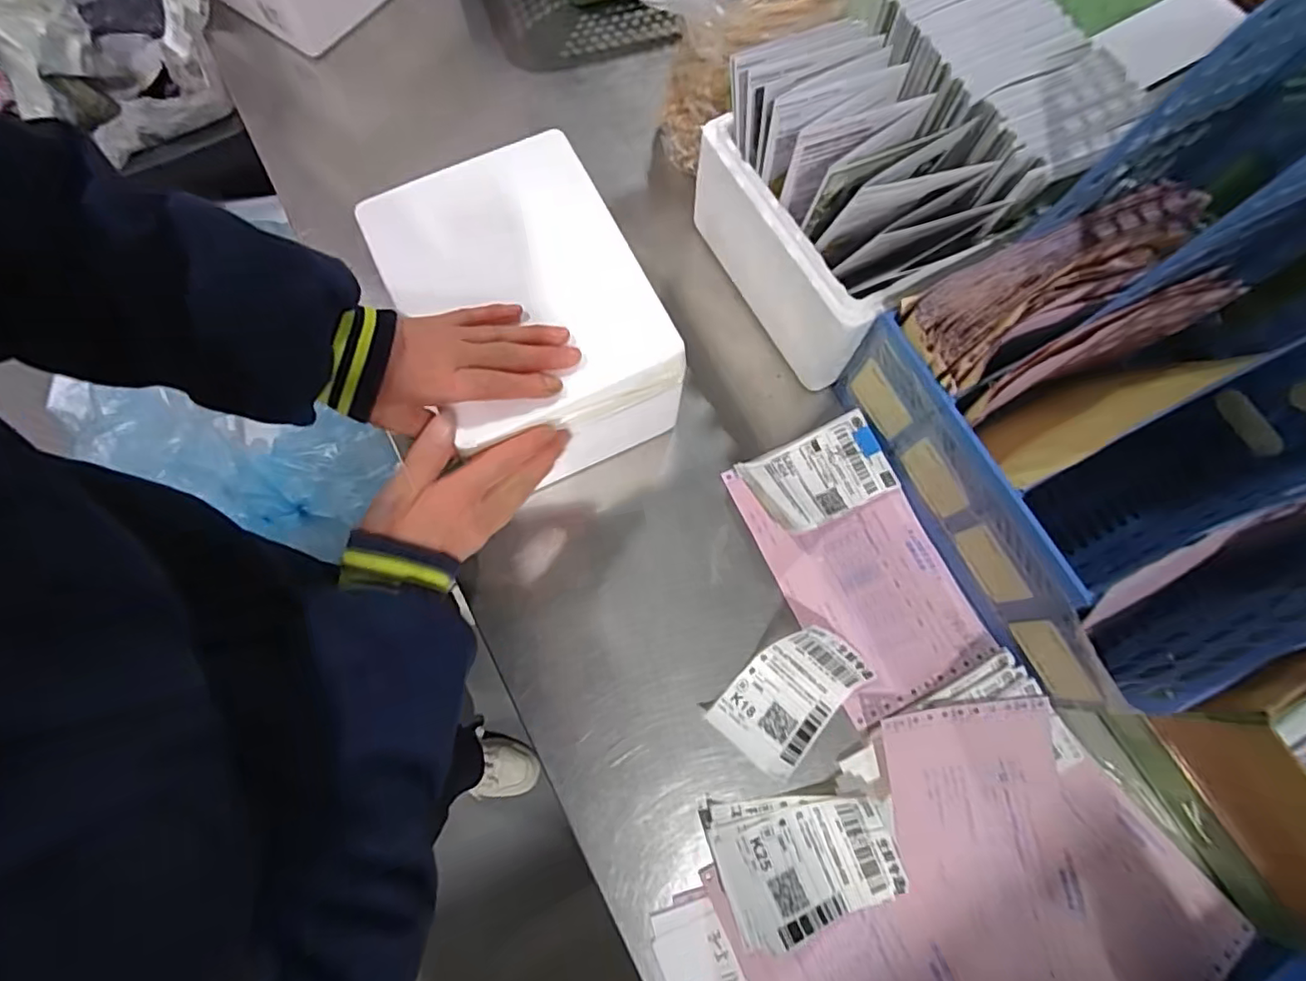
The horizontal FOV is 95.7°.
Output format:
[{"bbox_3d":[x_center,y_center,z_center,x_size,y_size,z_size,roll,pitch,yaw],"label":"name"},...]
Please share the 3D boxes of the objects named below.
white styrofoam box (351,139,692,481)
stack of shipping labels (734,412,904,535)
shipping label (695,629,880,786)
[{"bbox_3d":[-0.097,-0.136,0.487,0.166,0.133,0.220,-26,74,-6],"label":"white styrofoam box"},{"bbox_3d":[0.144,-0.012,0.521,0.120,0.032,0.075,-24,73,-5],"label":"stack of shipping labels"},{"bbox_3d":[0.109,0.163,0.471,0.120,0.028,0.075,-40,76,-10],"label":"shipping label"}]

